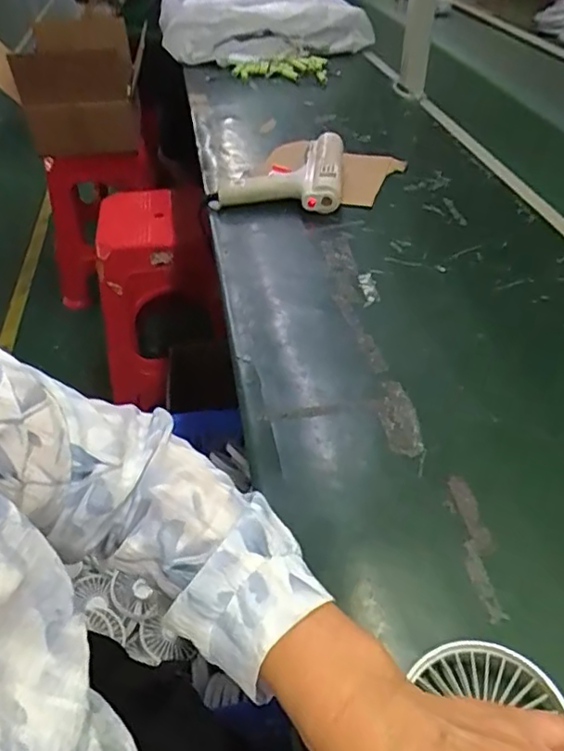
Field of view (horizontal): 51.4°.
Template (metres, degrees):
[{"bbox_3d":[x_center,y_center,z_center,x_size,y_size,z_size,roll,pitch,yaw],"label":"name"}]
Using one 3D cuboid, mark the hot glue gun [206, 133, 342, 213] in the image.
[{"bbox_3d":[0.002,-0.266,0.784,0.171,0.050,0.131,9,43,13],"label":"hot glue gun"}]

